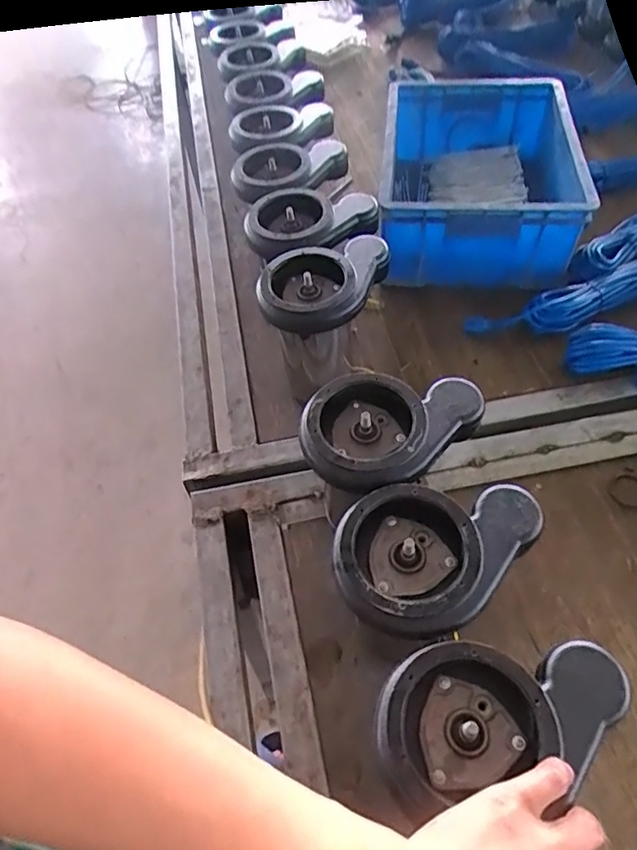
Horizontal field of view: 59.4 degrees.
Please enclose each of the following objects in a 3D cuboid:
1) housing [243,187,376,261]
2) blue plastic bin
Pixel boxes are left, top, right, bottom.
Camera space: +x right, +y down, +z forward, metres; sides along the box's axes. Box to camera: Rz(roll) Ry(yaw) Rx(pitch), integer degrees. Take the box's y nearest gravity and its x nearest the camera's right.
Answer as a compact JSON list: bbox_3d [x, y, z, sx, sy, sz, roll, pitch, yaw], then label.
[{"bbox_3d":[-0.012,-0.266,0.727,0.164,0.048,0.138,-32,57,-19],"label":"housing"},{"bbox_3d":[0.272,-0.435,0.967,0.313,0.144,0.454,2,53,6],"label":"blue plastic bin"}]

